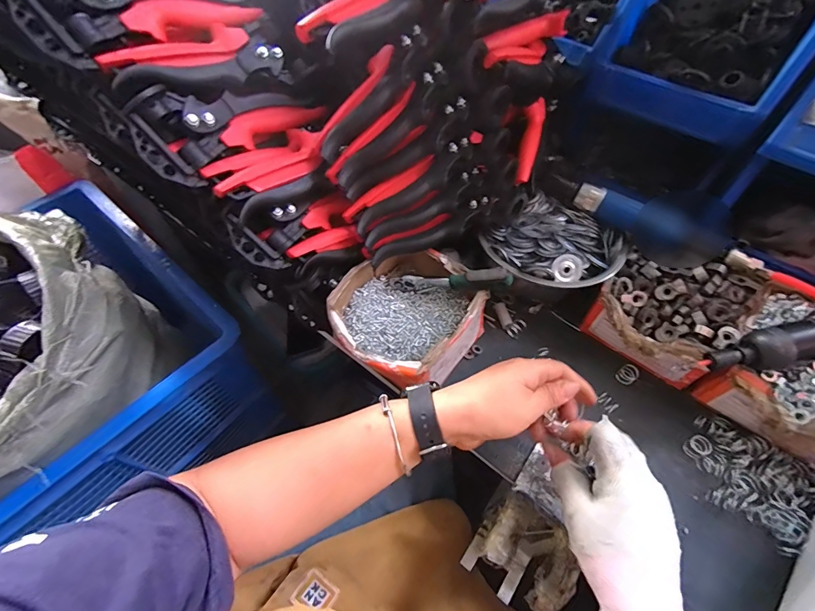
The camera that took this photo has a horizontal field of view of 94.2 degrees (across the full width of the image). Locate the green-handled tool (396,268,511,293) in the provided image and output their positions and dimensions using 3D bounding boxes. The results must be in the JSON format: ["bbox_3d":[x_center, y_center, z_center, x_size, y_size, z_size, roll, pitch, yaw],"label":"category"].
[{"bbox_3d":[0.050,-0.030,0.447,0.143,0.026,0.022,-2,49,37],"label":"green-handled tool"}]

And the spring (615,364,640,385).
[{"bbox_3d":[0.257,0.081,0.442,0.016,0.020,0.019,-27,60,-18],"label":"spring"}]

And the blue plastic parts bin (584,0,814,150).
[{"bbox_3d":[0.414,-0.365,0.488,0.198,0.126,0.321,37,63,22],"label":"blue plastic parts bin"}]

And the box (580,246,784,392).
[{"bbox_3d":[0.307,0.005,0.451,0.161,0.087,0.135,-39,64,-23],"label":"box"}]

